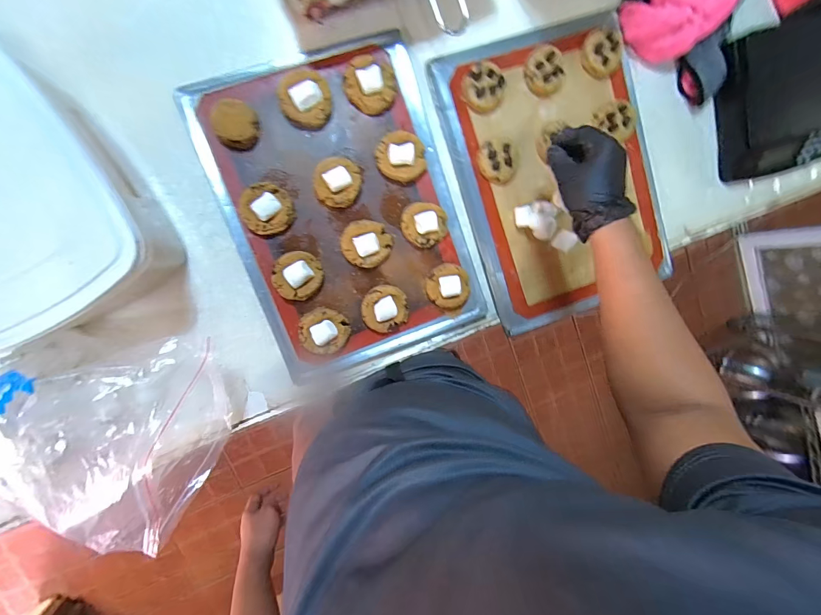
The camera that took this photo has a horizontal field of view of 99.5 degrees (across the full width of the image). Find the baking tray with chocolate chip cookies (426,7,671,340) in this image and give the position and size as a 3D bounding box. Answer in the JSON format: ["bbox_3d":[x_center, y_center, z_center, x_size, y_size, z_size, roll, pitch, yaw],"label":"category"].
[{"bbox_3d":[0.243,-0.218,0.574,0.333,0.034,0.455,-19,97,-6],"label":"baking tray with chocolate chip cookies"}]

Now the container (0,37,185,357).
[{"bbox_3d":[-0.435,-0.104,0.396,0.211,0.173,0.257,-34,99,-4],"label":"container"}]

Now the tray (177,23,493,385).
[{"bbox_3d":[-0.095,-0.144,0.514,0.323,0.031,0.454,-20,97,-6],"label":"tray"}]

